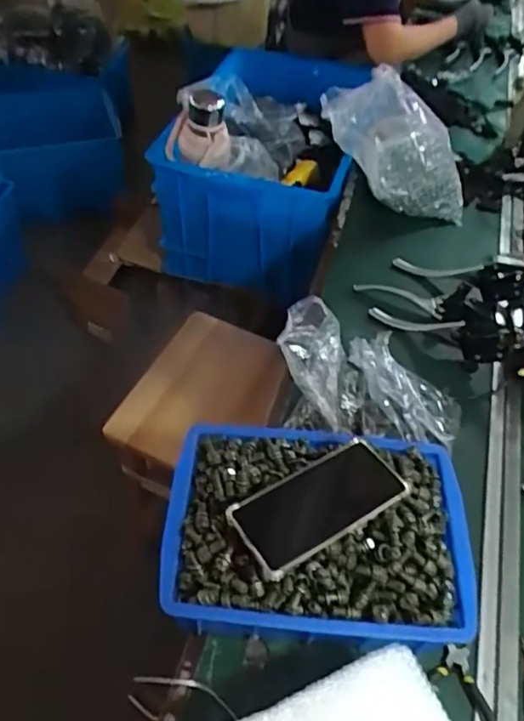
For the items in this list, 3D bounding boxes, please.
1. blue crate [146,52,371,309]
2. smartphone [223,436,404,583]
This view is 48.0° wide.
[{"bbox_3d":[-0.009,-0.432,1.373,0.410,0.371,0.554,5,50,0],"label":"blue crate"},{"bbox_3d":[0.055,0.133,0.554,0.161,0.011,0.076,-23,51,-24],"label":"smartphone"}]

